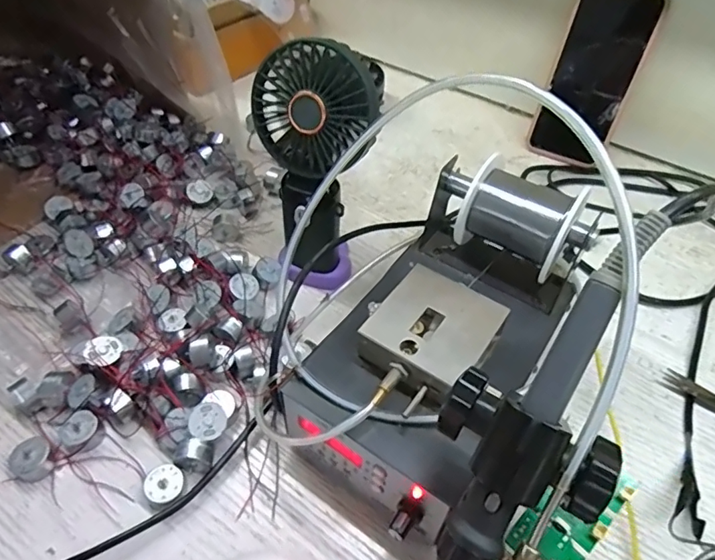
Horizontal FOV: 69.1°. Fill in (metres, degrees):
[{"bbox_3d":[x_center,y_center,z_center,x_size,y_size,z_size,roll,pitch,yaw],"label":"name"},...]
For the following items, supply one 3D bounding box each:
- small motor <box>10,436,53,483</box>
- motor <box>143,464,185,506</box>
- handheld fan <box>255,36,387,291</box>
[{"bbox_3d":[-0.202,0.112,0.323,0.024,0.013,0.024,0,49,0],"label":"small motor"},{"bbox_3d":[-0.117,0.125,0.315,0.022,0.013,0.021,0,49,0],"label":"motor"},{"bbox_3d":[-0.027,-0.079,0.398,0.077,0.193,0.082,-11,50,-10],"label":"handheld fan"}]

